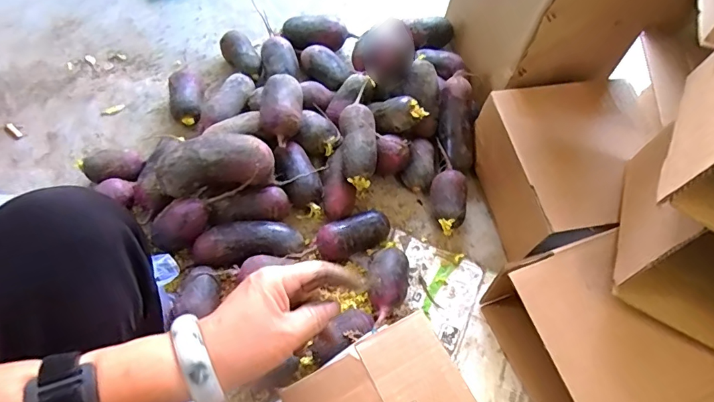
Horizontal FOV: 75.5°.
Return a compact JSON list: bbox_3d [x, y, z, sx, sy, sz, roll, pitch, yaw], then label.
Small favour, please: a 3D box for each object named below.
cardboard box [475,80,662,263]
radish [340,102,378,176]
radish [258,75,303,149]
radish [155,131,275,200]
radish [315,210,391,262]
[{"bbox_3d":[0.348,-0.049,0.758,0.247,0.152,0.249,-8,62,-8],"label":"cardboard box"},{"bbox_3d":[0.002,-0.095,0.754,0.058,0.056,0.129,-1,61,-4],"label":"radish"},{"bbox_3d":[-0.127,-0.152,0.781,0.068,0.068,0.130,2,61,-2],"label":"radish"},{"bbox_3d":[-0.214,-0.055,0.692,0.167,0.065,0.083,-21,65,-14],"label":"radish"},{"bbox_3d":[-0.006,0.057,0.736,0.114,0.050,0.061,-22,65,-15],"label":"radish"}]

